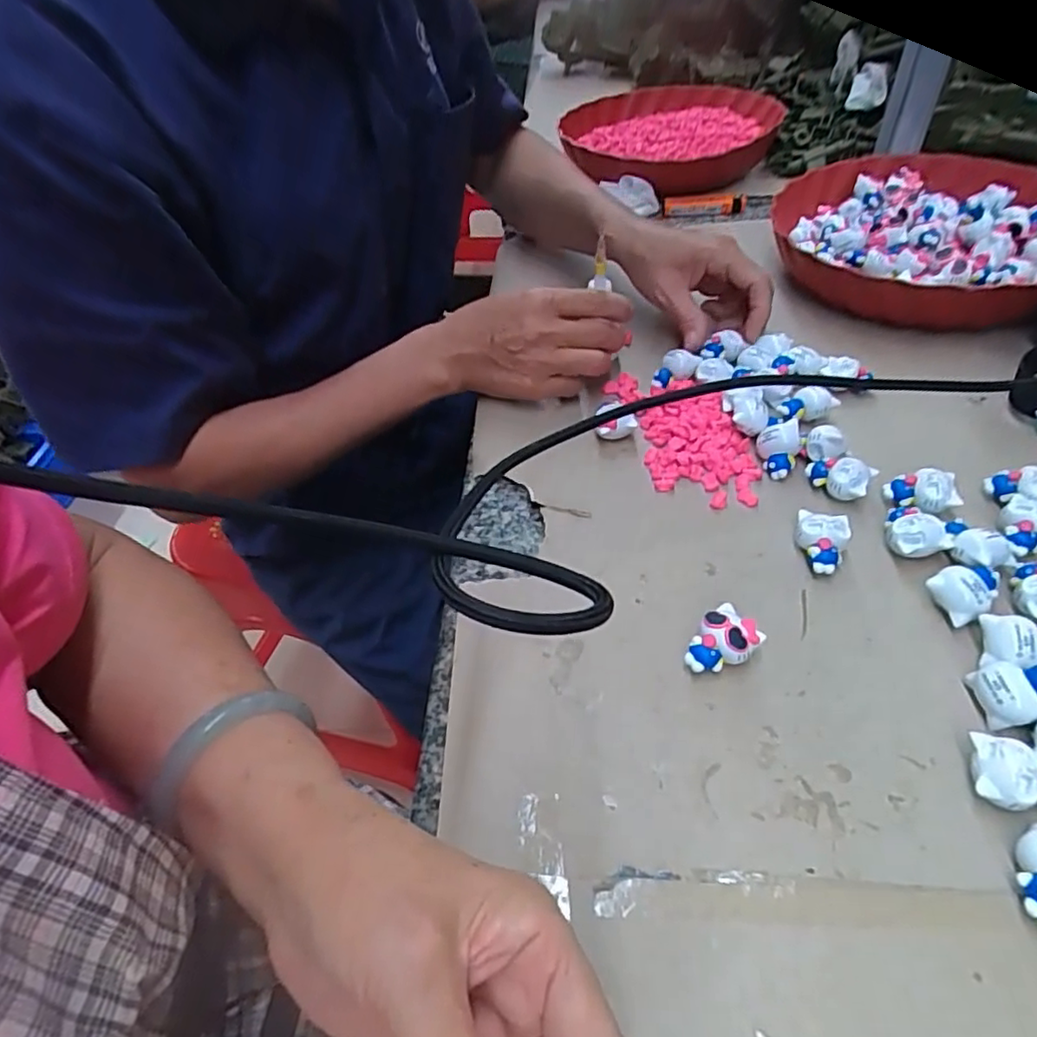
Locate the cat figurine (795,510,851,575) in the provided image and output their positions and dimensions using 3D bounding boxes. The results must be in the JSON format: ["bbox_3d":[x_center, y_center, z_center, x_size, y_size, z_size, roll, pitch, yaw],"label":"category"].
[{"bbox_3d":[0.157,0.012,0.328,0.025,0.017,0.030,18,52,21],"label":"cat figurine"}]

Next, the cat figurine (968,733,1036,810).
[{"bbox_3d":[0.194,0.101,0.242,0.033,0.019,0.024,8,49,13],"label":"cat figurine"}]

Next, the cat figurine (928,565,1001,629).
[{"bbox_3d":[0.215,0.034,0.301,0.030,0.022,0.022,-25,50,-16],"label":"cat figurine"}]

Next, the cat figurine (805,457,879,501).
[{"bbox_3d":[0.180,-0.024,0.353,0.034,0.015,0.020,25,55,26],"label":"cat figurine"}]

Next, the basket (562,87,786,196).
[{"bbox_3d":[0.161,-0.422,0.697,0.226,0.040,0.246,-3,47,3],"label":"basket"}]

